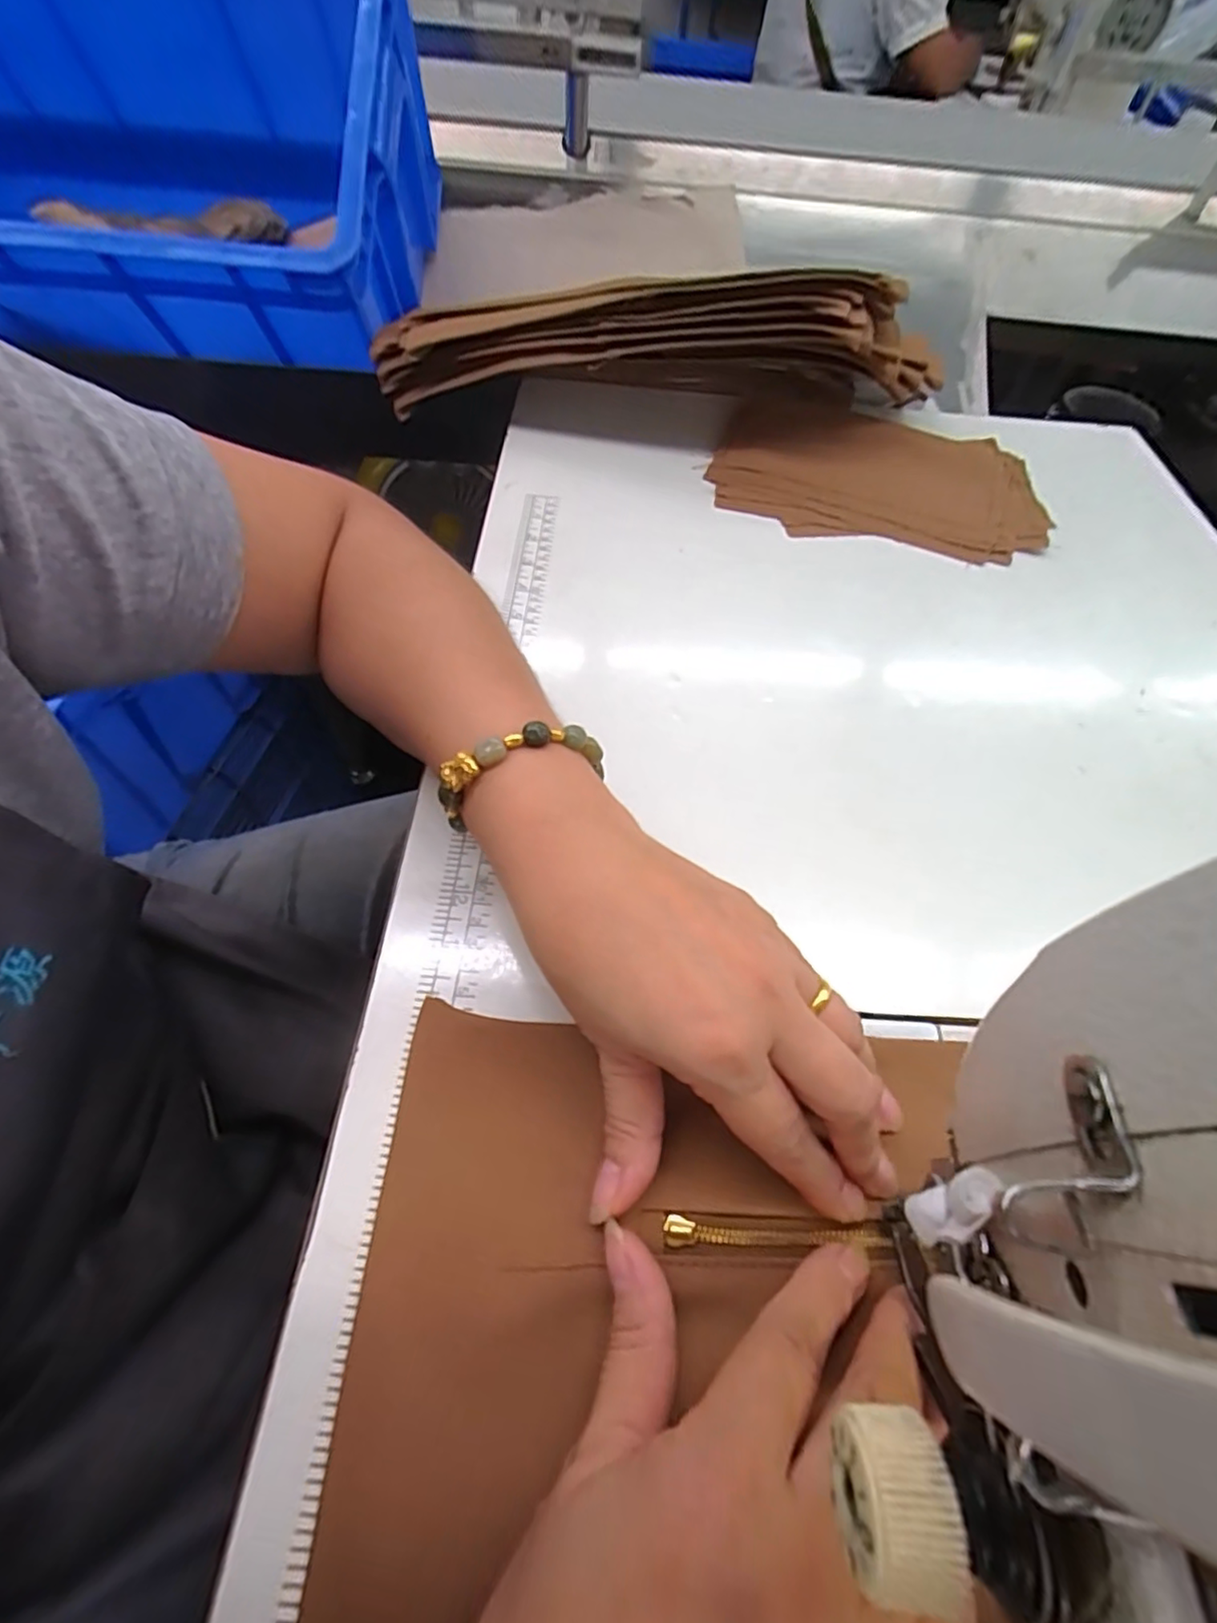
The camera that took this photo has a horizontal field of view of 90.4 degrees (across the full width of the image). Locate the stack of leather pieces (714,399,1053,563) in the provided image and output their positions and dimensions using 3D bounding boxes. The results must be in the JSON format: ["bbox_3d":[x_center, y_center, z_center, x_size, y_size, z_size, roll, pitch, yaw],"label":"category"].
[{"bbox_3d":[0.201,-0.258,0.456,0.246,0.010,0.165,21,59,9],"label":"stack of leather pieces"}]

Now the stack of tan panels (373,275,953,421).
[{"bbox_3d":[0.038,-0.352,0.458,0.437,0.097,0.101,3,58,-2],"label":"stack of tan panels"}]

